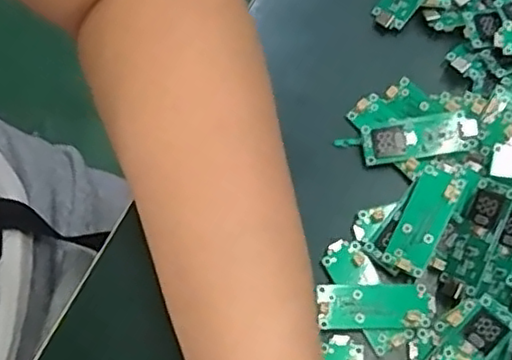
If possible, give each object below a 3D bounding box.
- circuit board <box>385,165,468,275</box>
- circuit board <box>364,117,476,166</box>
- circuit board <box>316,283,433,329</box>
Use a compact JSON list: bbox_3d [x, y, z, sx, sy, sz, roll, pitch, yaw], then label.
[{"bbox_3d":[0.073,0.018,0.286,0.019,0.005,0.047,23,82,21],"label":"circuit board"},{"bbox_3d":[0.075,-0.020,0.304,0.051,0.005,0.018,-9,85,7],"label":"circuit board"},{"bbox_3d":[0.051,0.054,0.279,0.049,0.005,0.019,0,70,0],"label":"circuit board"}]

